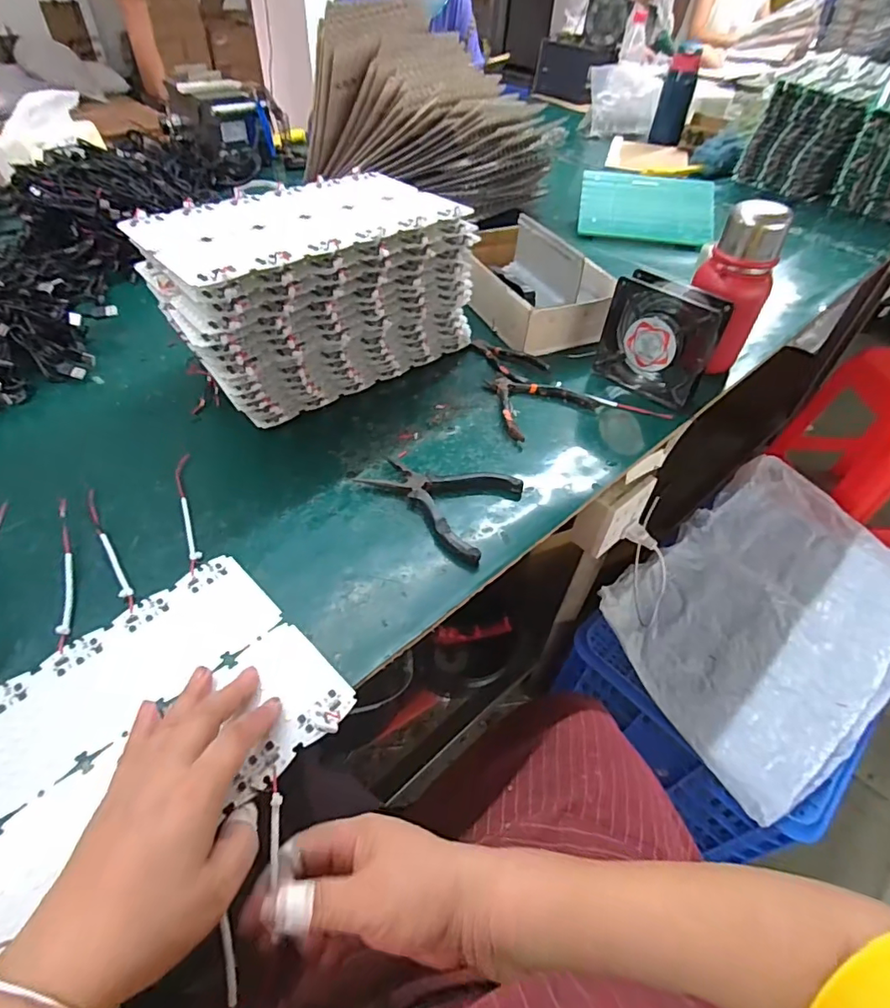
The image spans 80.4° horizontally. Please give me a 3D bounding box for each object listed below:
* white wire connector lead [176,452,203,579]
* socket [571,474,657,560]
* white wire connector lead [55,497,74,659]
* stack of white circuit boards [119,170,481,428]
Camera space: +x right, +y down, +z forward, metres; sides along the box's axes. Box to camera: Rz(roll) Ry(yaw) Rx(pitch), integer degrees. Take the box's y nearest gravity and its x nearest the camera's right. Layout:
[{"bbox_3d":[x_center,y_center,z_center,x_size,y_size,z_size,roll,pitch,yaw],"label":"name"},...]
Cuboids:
[{"bbox_3d":[-0.234,0.005,0.480,0.013,0.004,0.150,-16,51,-16],"label":"white wire connector lead"},{"bbox_3d":[0.199,0.008,0.624,0.090,0.085,0.044,-30,57,-28],"label":"socket"},{"bbox_3d":[-0.309,0.052,0.429,0.009,0.008,0.157,-18,51,-17],"label":"white wire connector lead"},{"bbox_3d":[-0.134,-0.226,0.577,0.304,0.175,0.171,-31,56,-25],"label":"stack of white circuit boards"}]

